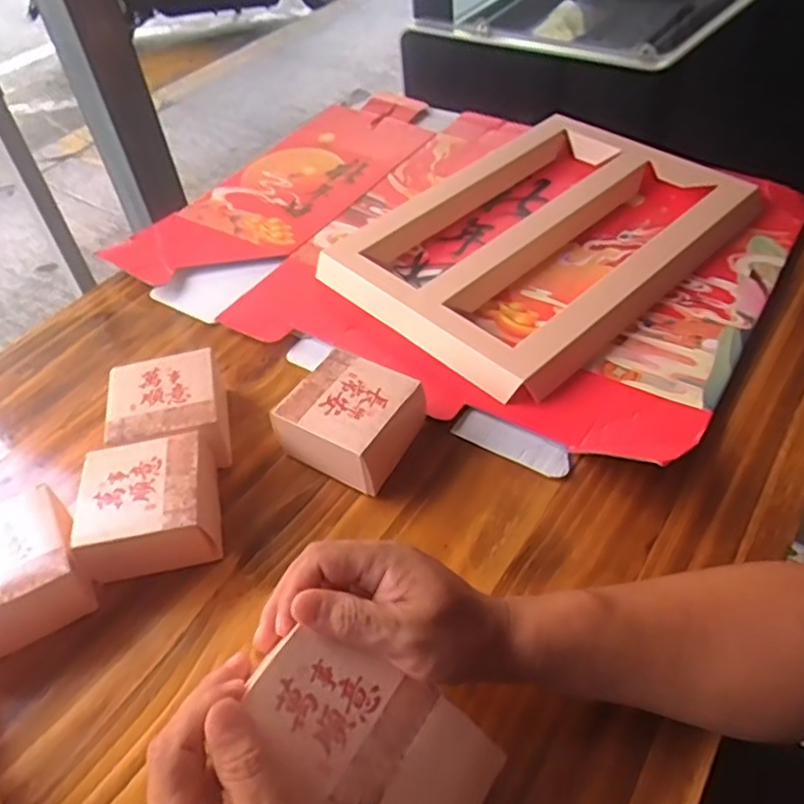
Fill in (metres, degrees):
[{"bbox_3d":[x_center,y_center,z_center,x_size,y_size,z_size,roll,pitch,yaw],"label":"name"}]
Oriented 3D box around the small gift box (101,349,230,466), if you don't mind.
[{"bbox_3d":[-0.189,0.007,0.556,0.085,0.054,0.103,-11,48,-5],"label":"small gift box"}]

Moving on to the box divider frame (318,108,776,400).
[{"bbox_3d":[0.134,-0.180,0.703,0.396,0.029,0.311,-37,55,-26],"label":"box divider frame"}]

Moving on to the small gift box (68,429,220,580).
[{"bbox_3d":[-0.180,0.077,0.489,0.093,0.054,0.088,-13,48,-7],"label":"small gift box"}]

